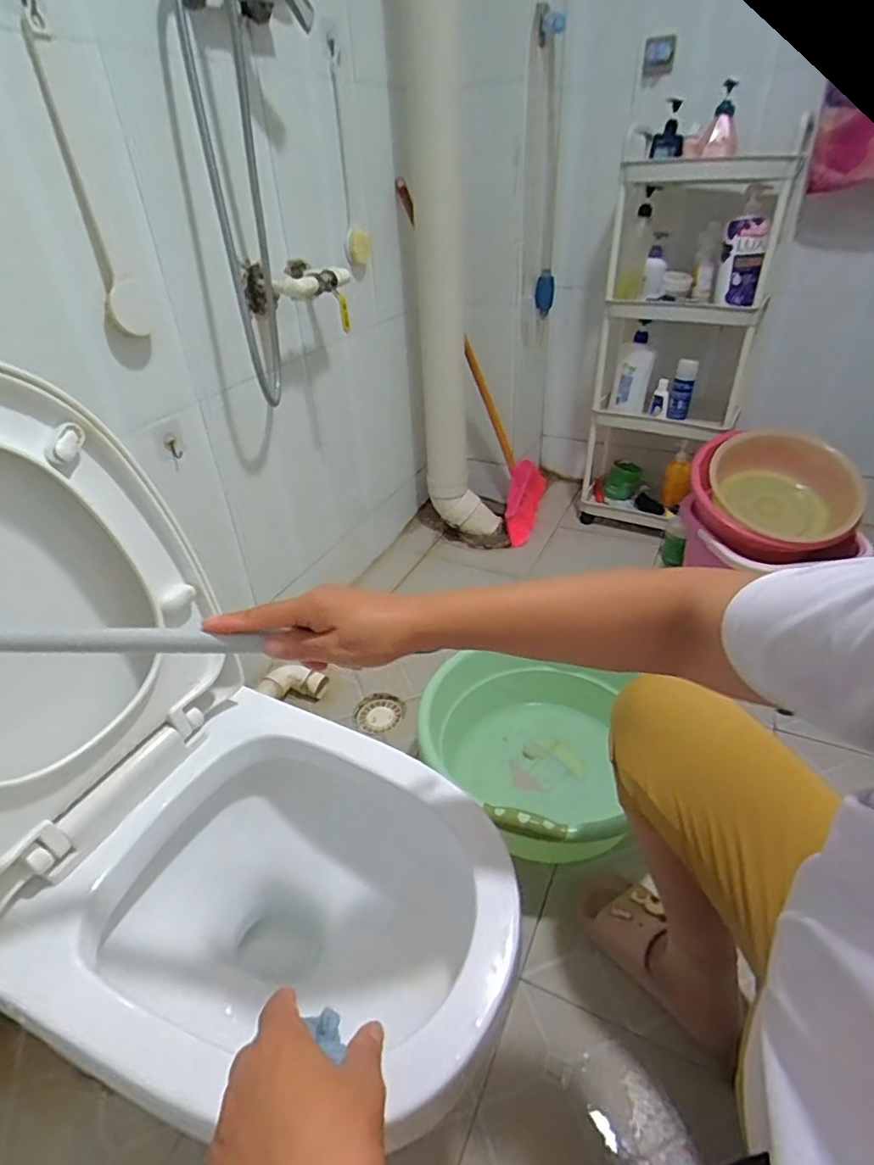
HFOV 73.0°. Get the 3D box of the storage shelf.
[{"bbox_3d":[0.621,-0.606,1.570,0.385,0.829,0.343,15,39,24],"label":"storage shelf"}]

